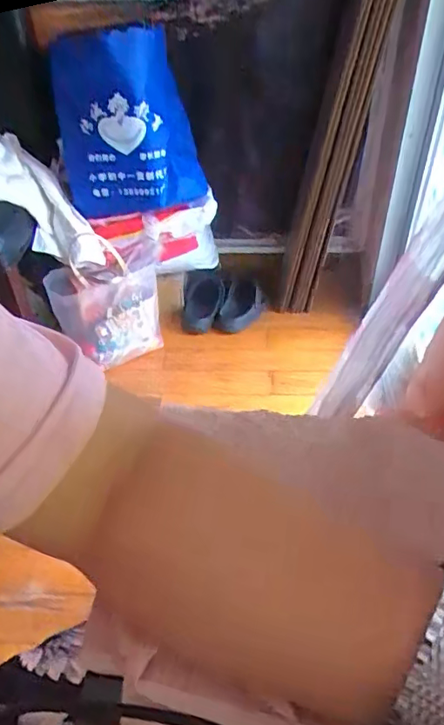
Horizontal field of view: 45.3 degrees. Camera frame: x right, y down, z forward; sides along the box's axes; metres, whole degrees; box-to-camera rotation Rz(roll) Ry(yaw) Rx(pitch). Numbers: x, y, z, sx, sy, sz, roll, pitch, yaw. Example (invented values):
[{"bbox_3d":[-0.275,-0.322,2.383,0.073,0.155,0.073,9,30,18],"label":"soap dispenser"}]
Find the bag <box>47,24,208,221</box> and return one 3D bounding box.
[{"bbox_3d":[-0.212,-0.534,1.227,0.289,0.357,0.210,-17,46,-16],"label":"bag"}]

